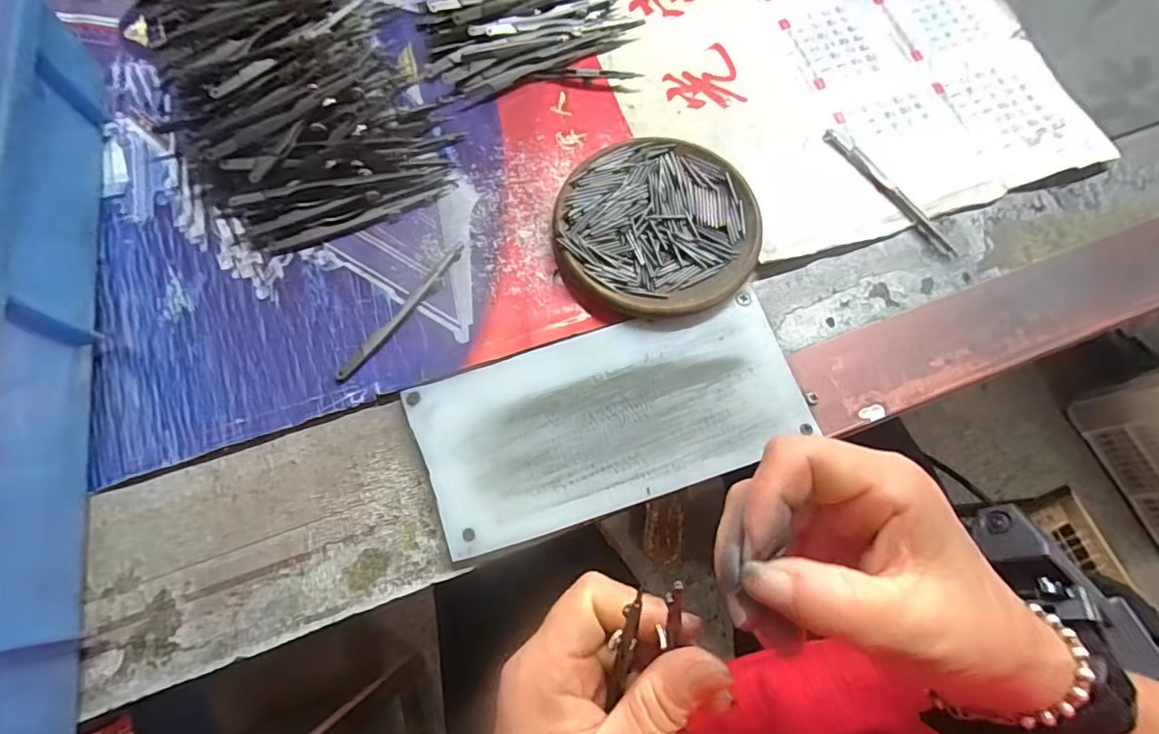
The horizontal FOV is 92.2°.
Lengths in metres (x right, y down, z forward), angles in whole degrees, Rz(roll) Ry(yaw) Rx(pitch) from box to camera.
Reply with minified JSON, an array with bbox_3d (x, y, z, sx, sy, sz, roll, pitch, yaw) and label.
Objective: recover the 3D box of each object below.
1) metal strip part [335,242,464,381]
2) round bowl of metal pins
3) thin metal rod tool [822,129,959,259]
[{"bbox_3d":[-0.099,-0.032,0.315,0.009,0.004,0.101,36,76,9],"label":"metal strip part"},{"bbox_3d":[0.043,-0.080,0.323,0.112,0.018,0.111,0,74,-1],"label":"round bowl of metal pins"},{"bbox_3d":[0.186,-0.106,0.334,0.011,0.004,0.105,-33,77,-10],"label":"thin metal rod tool"}]

